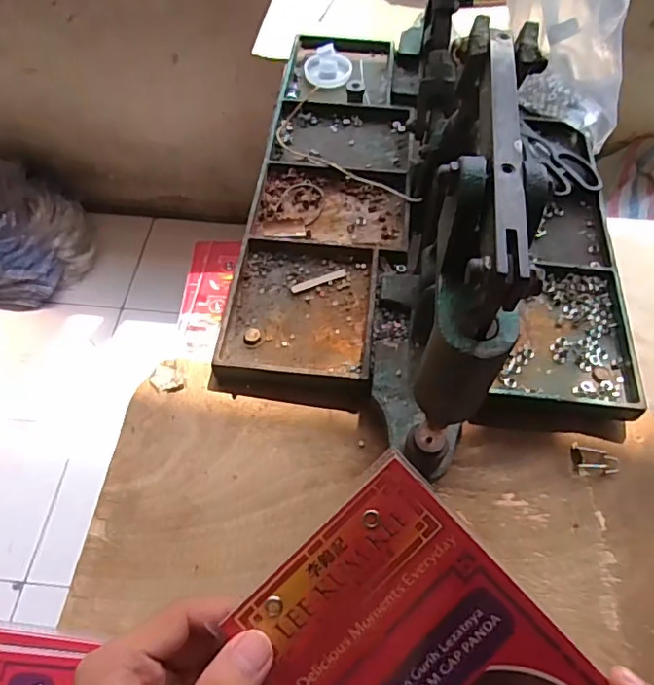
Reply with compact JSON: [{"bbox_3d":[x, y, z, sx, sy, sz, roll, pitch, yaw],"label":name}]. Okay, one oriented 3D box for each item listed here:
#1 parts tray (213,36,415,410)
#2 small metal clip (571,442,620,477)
[{"bbox_3d":[0.009,-0.177,0.590,0.151,0.029,0.509,5,58,3],"label":"parts tray"},{"bbox_3d":[0.212,0.091,0.440,0.034,0.011,0.026,-3,58,-2],"label":"small metal clip"}]

